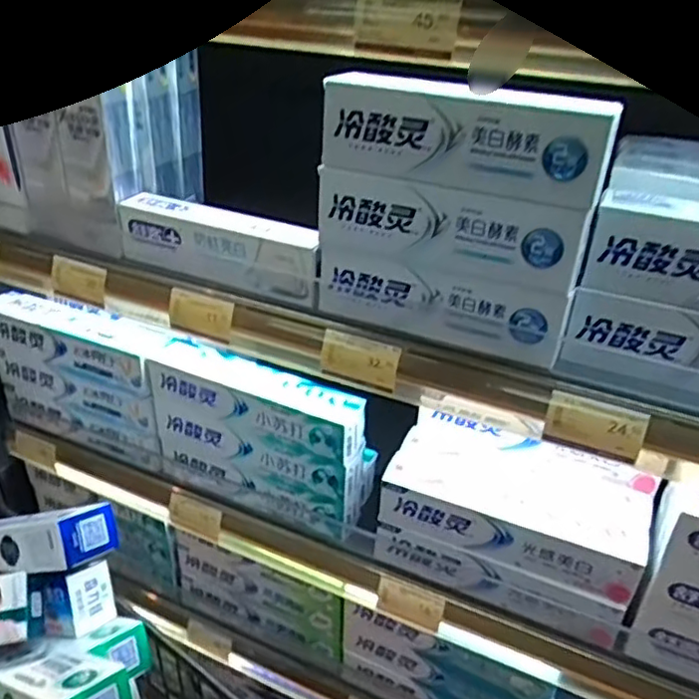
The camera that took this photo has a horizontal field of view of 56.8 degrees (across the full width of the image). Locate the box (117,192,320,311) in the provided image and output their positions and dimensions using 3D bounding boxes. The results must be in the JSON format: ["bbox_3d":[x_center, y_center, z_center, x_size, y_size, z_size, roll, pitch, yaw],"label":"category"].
[{"bbox_3d":[-0.113,-0.089,0.569,0.203,0.057,0.033,17,33,24],"label":"box"}]

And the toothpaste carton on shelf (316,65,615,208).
[{"bbox_3d":[0.076,-0.147,0.434,0.189,0.064,0.041,17,33,23],"label":"toothpaste carton on shelf"}]

